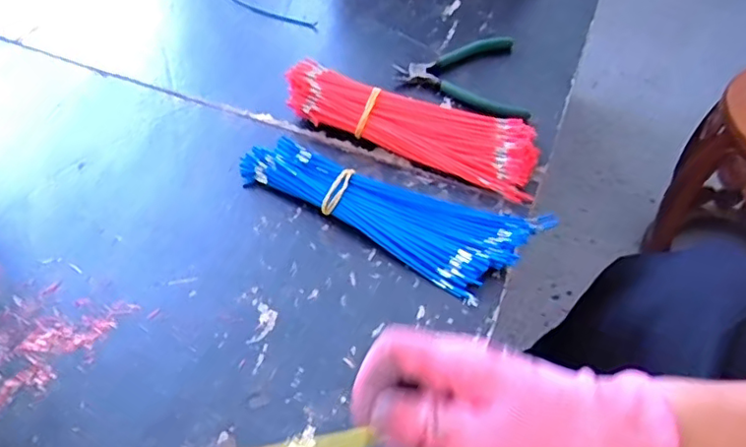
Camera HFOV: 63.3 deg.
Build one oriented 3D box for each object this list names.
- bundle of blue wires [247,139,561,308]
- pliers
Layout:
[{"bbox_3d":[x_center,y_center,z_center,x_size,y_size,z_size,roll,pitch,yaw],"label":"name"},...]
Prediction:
[{"bbox_3d":[0.006,-0.008,0.521,0.263,0.021,0.094,18,52,11],"label":"bundle of blue wires"},{"bbox_3d":[0.121,-0.169,0.664,0.150,0.016,0.127,30,55,20],"label":"pliers"}]

